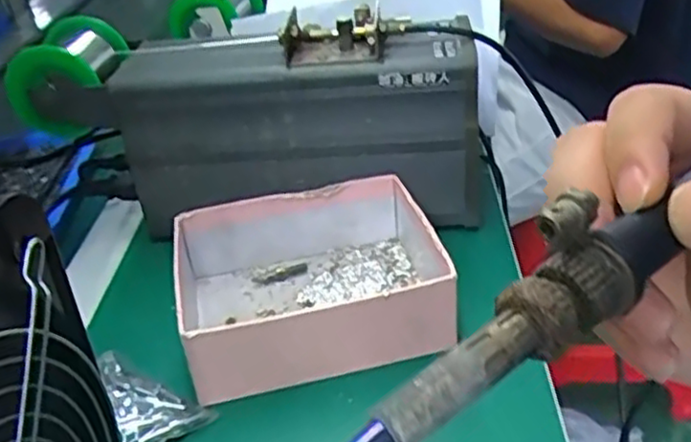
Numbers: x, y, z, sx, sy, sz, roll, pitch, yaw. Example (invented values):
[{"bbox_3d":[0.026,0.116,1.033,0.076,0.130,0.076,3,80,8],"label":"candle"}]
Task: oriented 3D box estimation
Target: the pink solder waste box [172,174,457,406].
[{"bbox_3d":[-0.022,0.037,0.473,0.164,0.055,0.138,-12,33,-5],"label":"pink solder waste box"}]

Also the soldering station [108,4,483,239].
[{"bbox_3d":[-0.036,-0.070,0.552,0.261,0.153,0.109,-9,33,0],"label":"soldering station"}]

